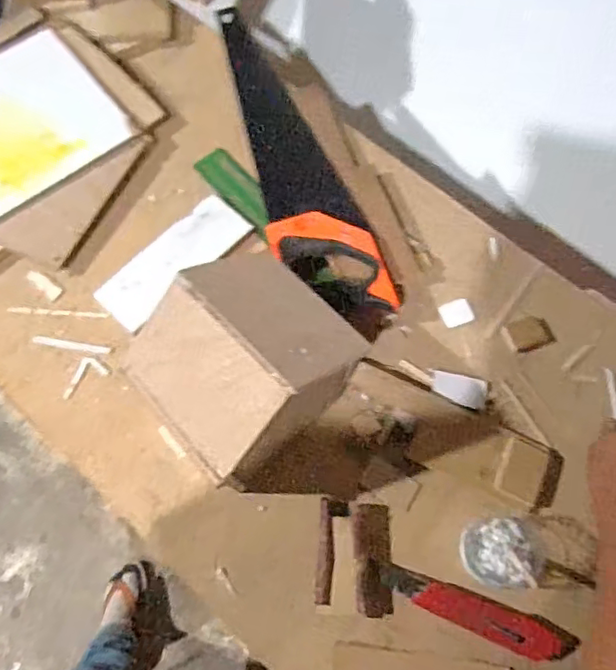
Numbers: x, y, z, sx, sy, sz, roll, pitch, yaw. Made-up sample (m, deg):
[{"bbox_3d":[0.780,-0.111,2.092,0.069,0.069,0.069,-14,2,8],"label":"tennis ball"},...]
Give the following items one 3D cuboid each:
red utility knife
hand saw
[{"bbox_3d":[0.157,0.267,0.573,0.181,0.016,0.036,18,69,8],"label":"red utility knife"},{"bbox_3d":[-0.043,-0.235,0.763,0.121,0.039,0.524,-22,69,-8],"label":"hand saw"}]

